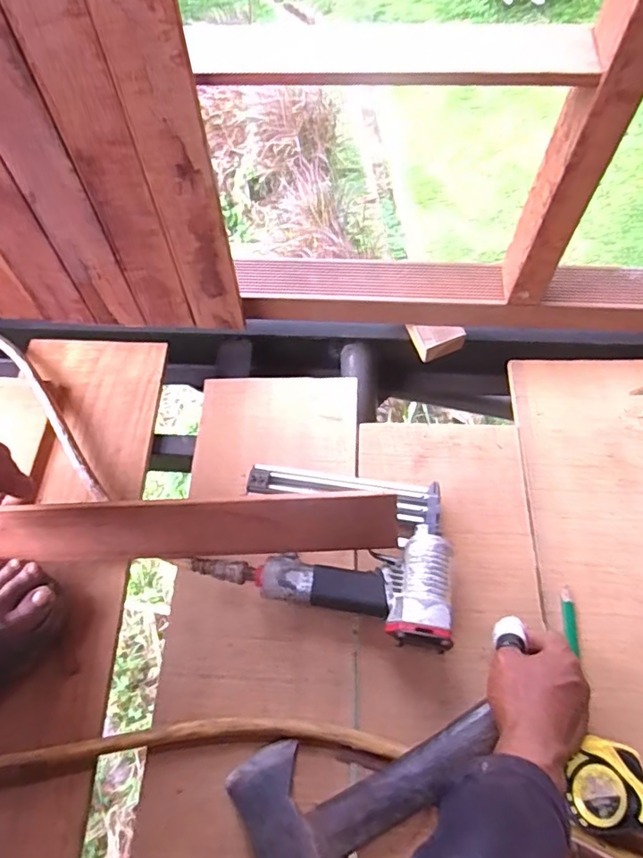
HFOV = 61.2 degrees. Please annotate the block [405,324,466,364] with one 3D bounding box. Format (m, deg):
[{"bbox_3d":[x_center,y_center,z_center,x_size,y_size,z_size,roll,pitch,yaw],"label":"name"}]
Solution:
[{"bbox_3d":[0.149,-0.110,0.707,0.076,0.034,0.034,5,64,3],"label":"block"}]

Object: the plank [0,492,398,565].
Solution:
[{"bbox_3d":[-0.186,0.105,0.551,0.513,0.068,0.011,-4,24,3],"label":"plank"}]

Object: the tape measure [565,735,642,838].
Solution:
[{"bbox_3d":[0.271,0.305,0.466,0.138,0.046,0.069,2,63,2],"label":"tape measure"}]

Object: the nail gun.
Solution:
[{"bbox_3d":[0.017,0.112,0.568,0.255,0.060,0.159,16,65,9],"label":"nail gun"}]

